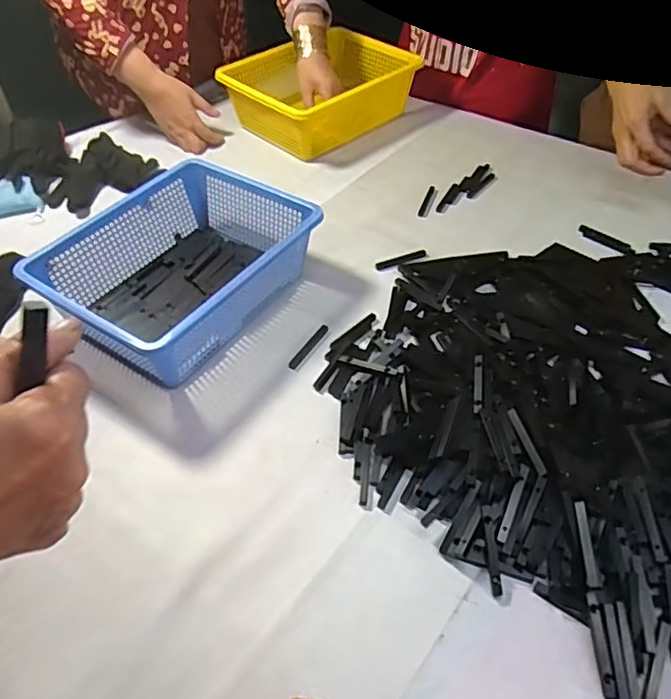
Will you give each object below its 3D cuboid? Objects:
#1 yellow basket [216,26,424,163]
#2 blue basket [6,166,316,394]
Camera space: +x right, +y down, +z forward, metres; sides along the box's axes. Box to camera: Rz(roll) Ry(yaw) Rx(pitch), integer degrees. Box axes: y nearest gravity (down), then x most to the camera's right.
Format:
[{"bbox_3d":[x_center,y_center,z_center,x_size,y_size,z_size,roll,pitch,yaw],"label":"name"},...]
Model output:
[{"bbox_3d":[-0.024,-0.498,1.121,0.309,0.093,0.250,-32,54,-25],"label":"yellow basket"},{"bbox_3d":[-0.200,-0.108,0.753,0.243,0.101,0.302,28,54,24],"label":"blue basket"}]

